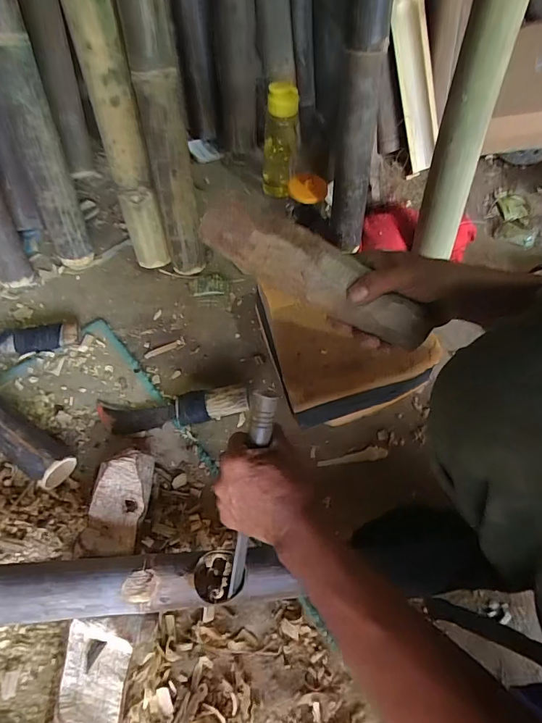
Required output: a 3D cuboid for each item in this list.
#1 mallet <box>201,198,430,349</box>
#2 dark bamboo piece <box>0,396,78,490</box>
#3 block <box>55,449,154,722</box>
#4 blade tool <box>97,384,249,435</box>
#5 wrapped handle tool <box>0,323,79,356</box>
[{"bbox_3d":[0.043,-0.087,0.405,0.239,0.049,0.045,29,61,-1],"label":"mallet"},{"bbox_3d":[-0.402,0.092,0.599,0.259,0.058,0.056,31,62,14],"label":"dark bamboo piece"},{"bbox_3d":[-0.193,0.279,0.495,0.088,0.055,0.328,0,59,-4],"label":"block"},{"bbox_3d":[-0.155,0.072,0.633,0.237,0.044,0.059,-5,59,-6],"label":"blade tool"},{"bbox_3d":[-0.482,-0.023,0.681,0.302,0.034,0.052,-12,61,-11],"label":"wrapped handle tool"}]

